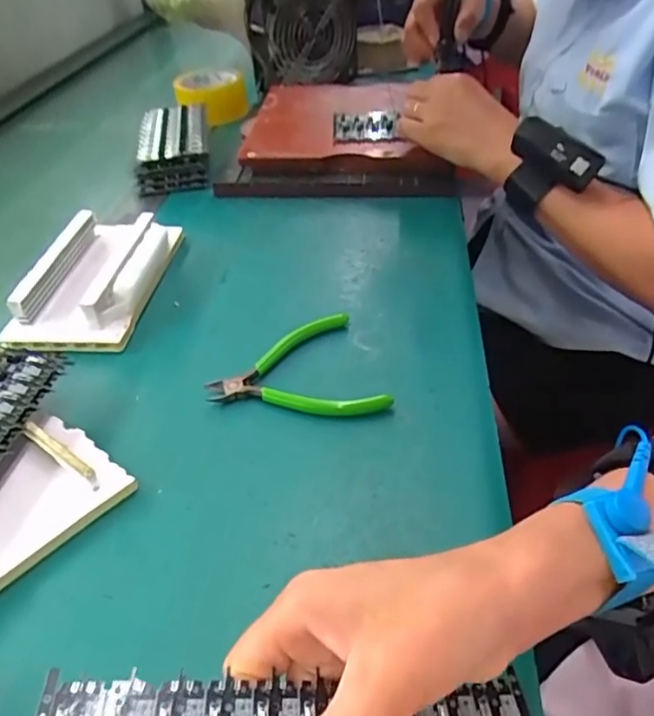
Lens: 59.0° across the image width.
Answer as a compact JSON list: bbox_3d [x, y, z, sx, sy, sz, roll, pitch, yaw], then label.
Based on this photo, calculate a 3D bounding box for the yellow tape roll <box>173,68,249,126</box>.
[{"bbox_3d":[-0.156,-0.355,0.788,0.091,0.055,0.099,-12,41,-6],"label":"yellow tape roll"}]

